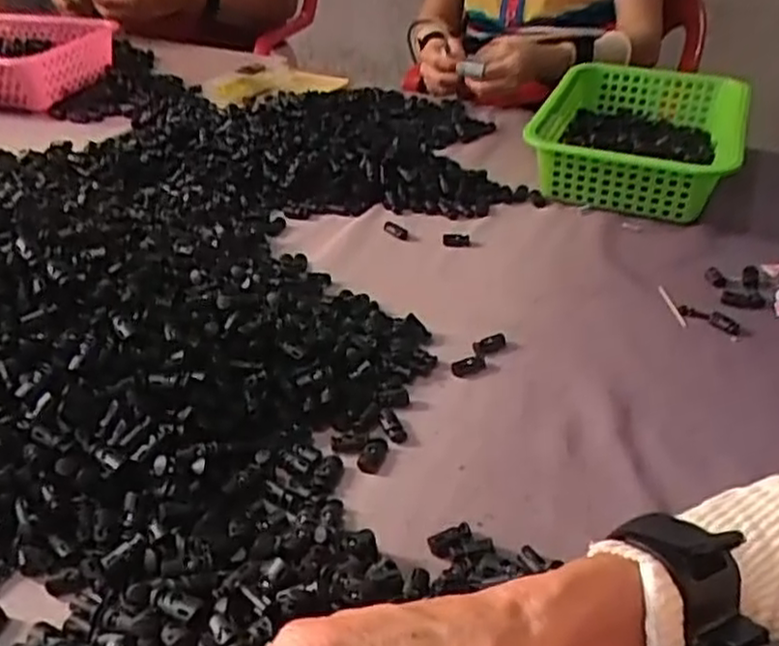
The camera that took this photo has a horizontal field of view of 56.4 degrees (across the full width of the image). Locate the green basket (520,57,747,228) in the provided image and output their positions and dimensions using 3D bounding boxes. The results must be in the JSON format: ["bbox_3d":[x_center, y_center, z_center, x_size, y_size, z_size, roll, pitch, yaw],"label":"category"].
[{"bbox_3d":[0.302,-0.222,0.878,0.218,0.080,0.325,16,39,19],"label":"green basket"}]

